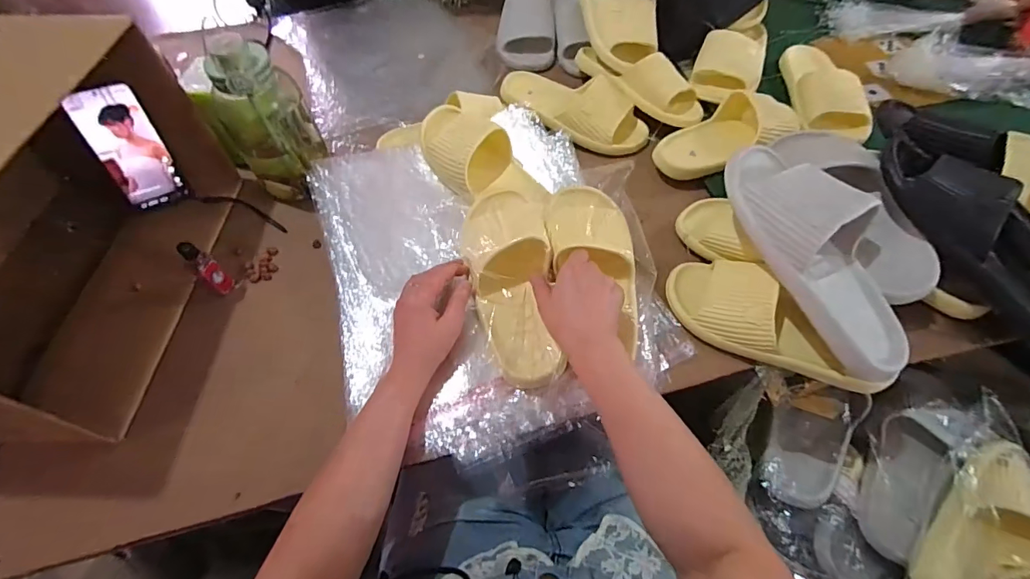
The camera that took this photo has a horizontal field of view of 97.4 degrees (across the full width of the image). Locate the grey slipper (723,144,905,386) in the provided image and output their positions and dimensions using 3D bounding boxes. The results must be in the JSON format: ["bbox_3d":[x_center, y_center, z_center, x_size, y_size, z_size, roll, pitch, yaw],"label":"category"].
[{"bbox_3d":[0.334,-0.041,0.495,0.111,0.075,0.286,-23,81,-11],"label":"grey slipper"}]

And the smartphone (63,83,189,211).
[{"bbox_3d":[-0.500,-0.181,0.592,0.070,0.159,0.012,-28,50,-28],"label":"smartphone"}]

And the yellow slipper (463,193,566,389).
[{"bbox_3d":[-0.004,-0.015,0.526,0.094,0.072,0.249,-10,75,-3],"label":"yellow slipper"}]

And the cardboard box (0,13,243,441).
[{"bbox_3d":[-0.584,-0.070,0.510,0.307,0.267,0.410,2,59,4],"label":"cardboard box"}]

